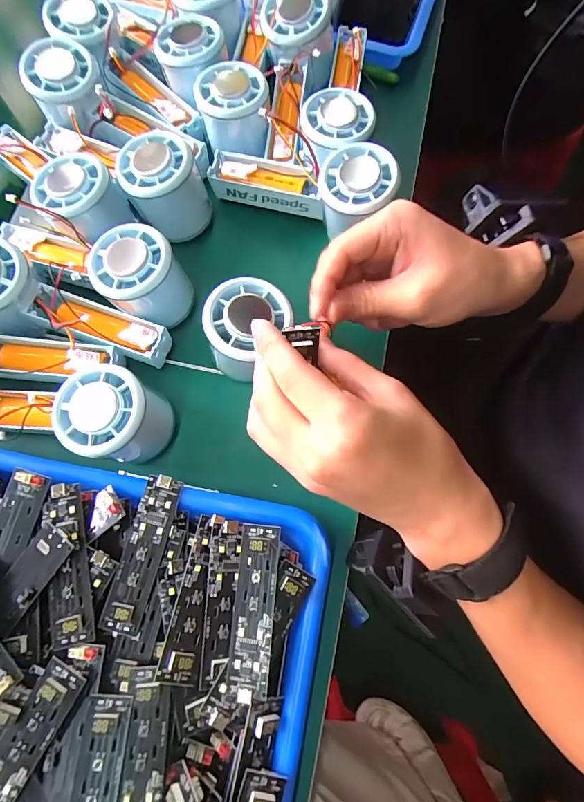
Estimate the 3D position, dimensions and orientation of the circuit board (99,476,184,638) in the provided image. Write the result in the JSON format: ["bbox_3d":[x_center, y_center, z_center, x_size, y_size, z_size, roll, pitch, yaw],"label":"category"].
[{"bbox_3d":[-0.092,0.092,0.242,0.023,0.010,0.091,13,76,5],"label":"circuit board"}]

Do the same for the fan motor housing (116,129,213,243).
[{"bbox_3d":[-0.099,-0.169,0.312,0.058,0.058,0.056,-24,76,-5],"label":"fan motor housing"}]

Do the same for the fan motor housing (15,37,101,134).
[{"bbox_3d":[-0.185,-0.259,0.323,0.055,0.033,0.057,-24,76,-5],"label":"fan motor housing"}]

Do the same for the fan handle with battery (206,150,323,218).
[{"bbox_3d":[-0.019,-0.178,0.324,0.097,0.030,0.026,19,76,6],"label":"fan handle with battery"}]

